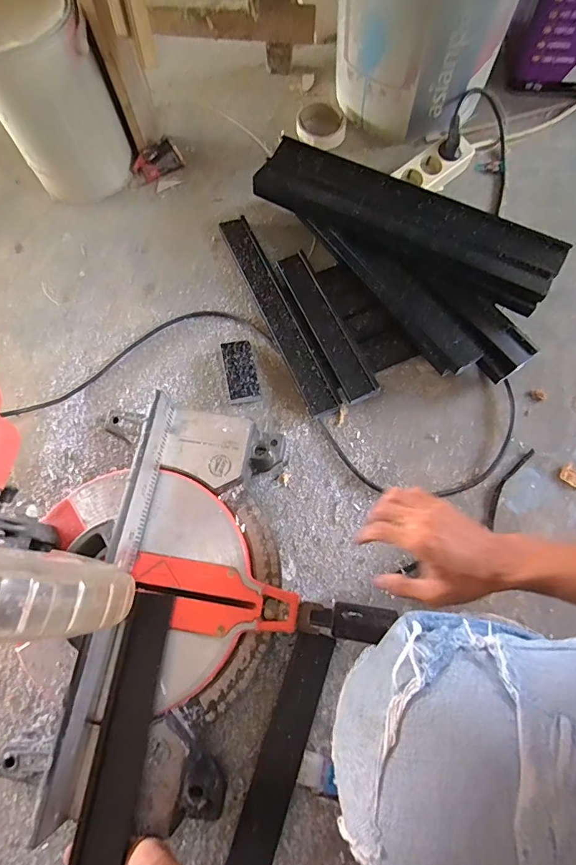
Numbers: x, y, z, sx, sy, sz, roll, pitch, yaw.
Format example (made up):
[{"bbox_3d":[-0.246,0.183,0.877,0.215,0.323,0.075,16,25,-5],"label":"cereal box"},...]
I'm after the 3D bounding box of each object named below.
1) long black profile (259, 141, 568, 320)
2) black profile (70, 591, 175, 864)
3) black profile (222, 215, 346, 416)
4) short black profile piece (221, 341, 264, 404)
[{"bbox_3d":[0.168,-0.316,0.662,0.460,0.040,0.113,27,74,10],"label":"long black profile"},{"bbox_3d":[-0.167,0.353,0.414,0.048,0.035,0.377,5,66,3],"label":"black profile"},{"bbox_3d":[-0.020,-0.192,0.695,0.046,0.024,0.376,-23,72,-6],"label":"black profile"},{"bbox_3d":[-0.070,-0.092,0.665,0.046,0.021,0.094,-10,71,-2],"label":"short black profile piece"}]

